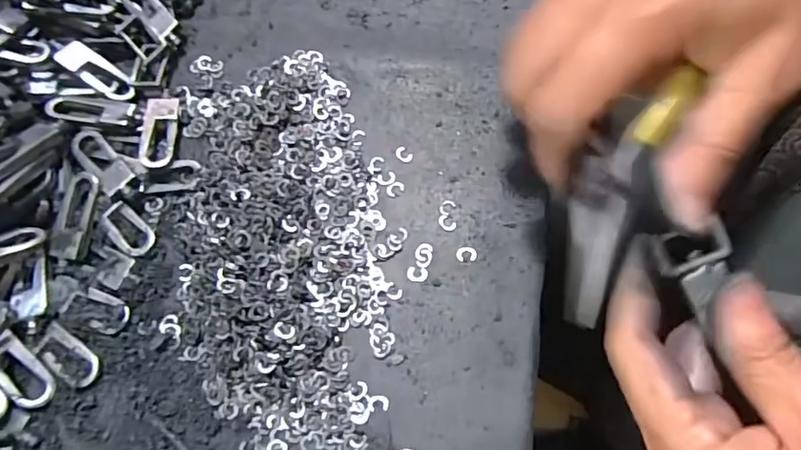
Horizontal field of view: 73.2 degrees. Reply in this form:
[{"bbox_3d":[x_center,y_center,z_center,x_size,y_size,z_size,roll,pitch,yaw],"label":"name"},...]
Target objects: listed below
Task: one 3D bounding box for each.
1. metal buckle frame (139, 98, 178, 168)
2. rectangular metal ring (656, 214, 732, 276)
[{"bbox_3d":[-0.114,-0.044,0.251,0.017,0.007,0.038,-3,71,2],"label":"metal buckle frame"},{"bbox_3d":[0.105,0.008,0.194,0.025,0.005,0.015,-14,72,-5],"label":"rectangular metal ring"}]

